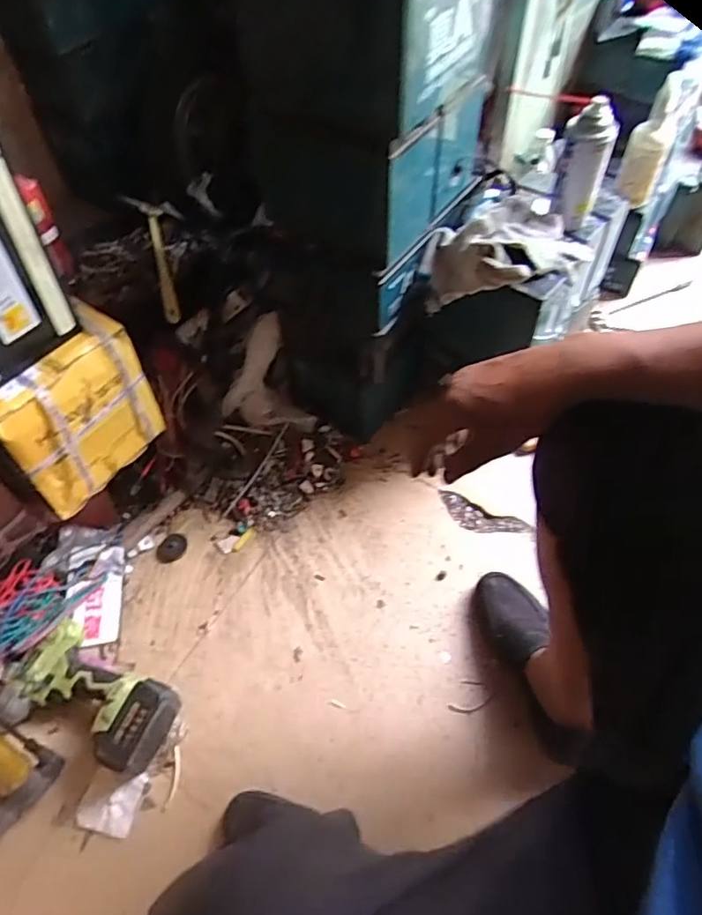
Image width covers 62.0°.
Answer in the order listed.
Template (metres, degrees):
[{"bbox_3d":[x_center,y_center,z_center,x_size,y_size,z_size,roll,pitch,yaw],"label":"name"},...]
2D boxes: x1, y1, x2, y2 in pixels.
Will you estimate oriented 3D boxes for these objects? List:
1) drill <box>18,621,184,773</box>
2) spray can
[{"bbox_3d":[-0.351,0.337,0.824,0.234,0.076,0.114,25,59,18],"label":"drill"},{"bbox_3d":[0.329,-0.412,0.832,0.062,0.168,0.060,-1,55,1],"label":"spray can"}]

